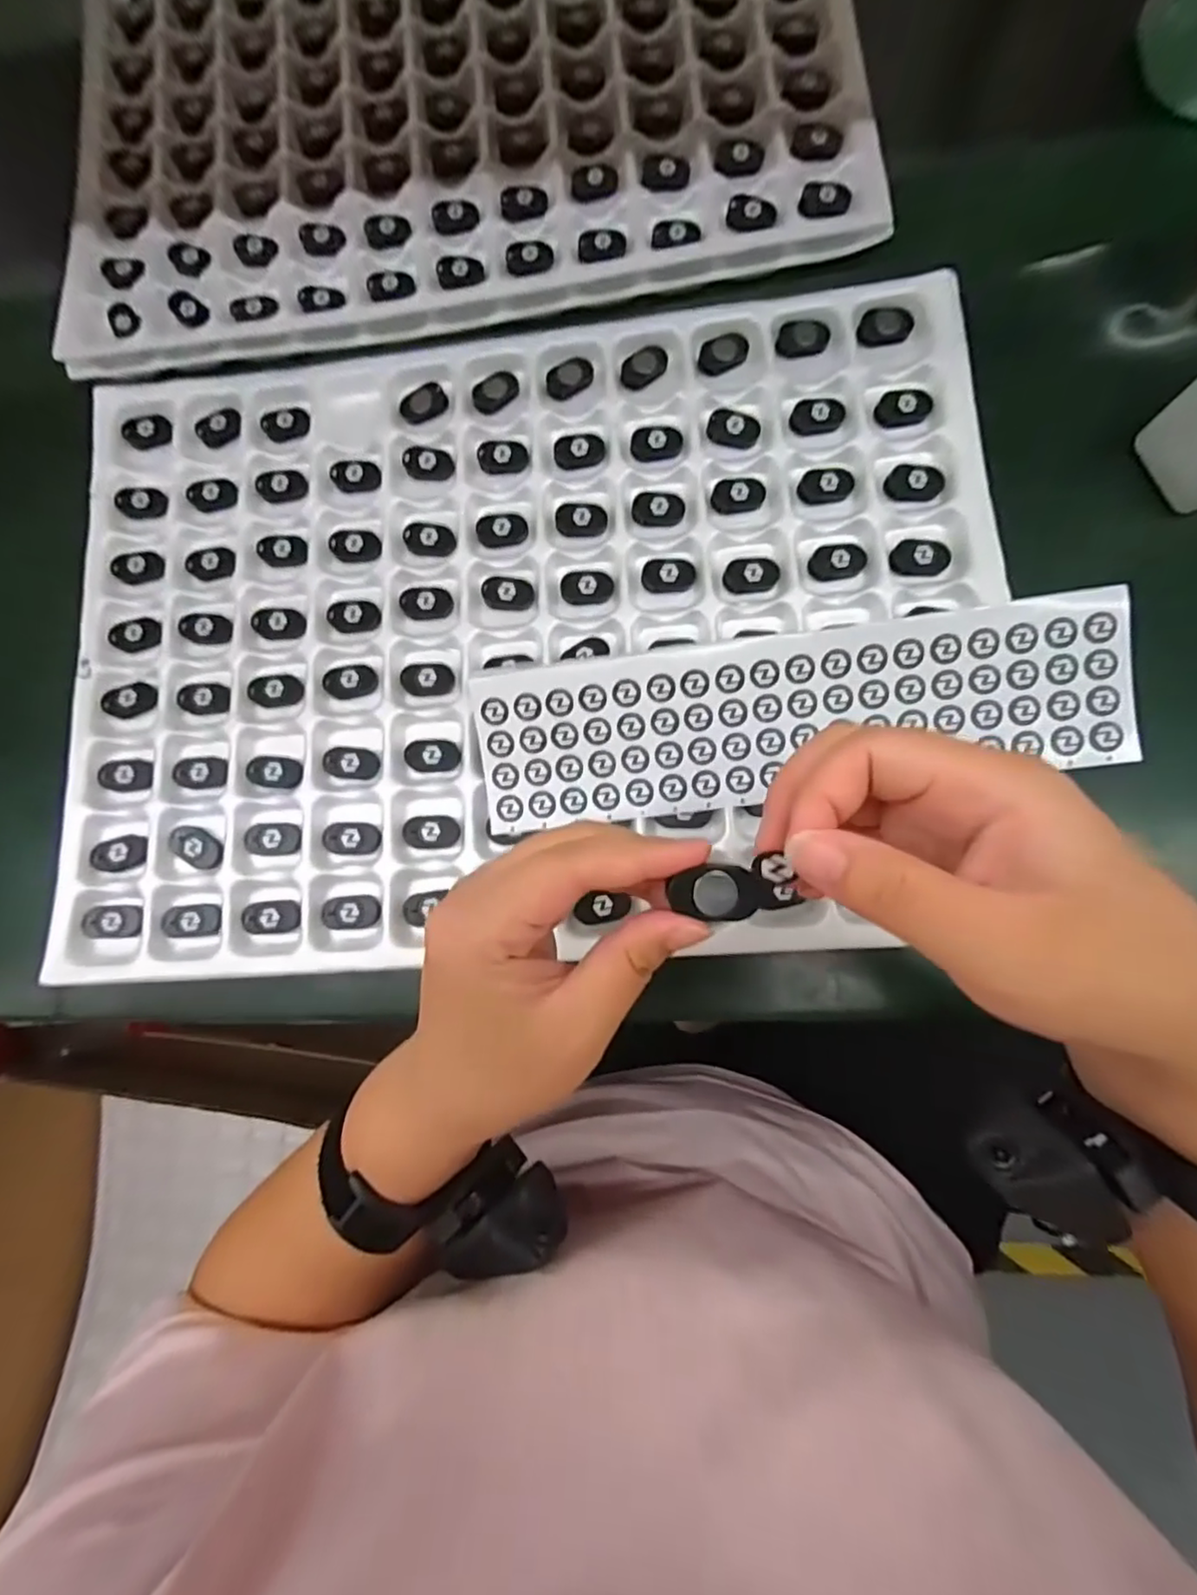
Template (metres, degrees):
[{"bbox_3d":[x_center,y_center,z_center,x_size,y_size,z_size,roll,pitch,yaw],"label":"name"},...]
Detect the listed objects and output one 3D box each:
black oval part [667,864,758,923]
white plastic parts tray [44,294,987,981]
[{"bbox_3d":[0.036,0.030,0.193,0.028,0.006,0.017,3,83,5],"label":"black oval part"},{"bbox_3d":[-0.047,-0.090,0.333,0.494,0.016,0.343,-4,82,4],"label":"white plastic parts tray"}]

